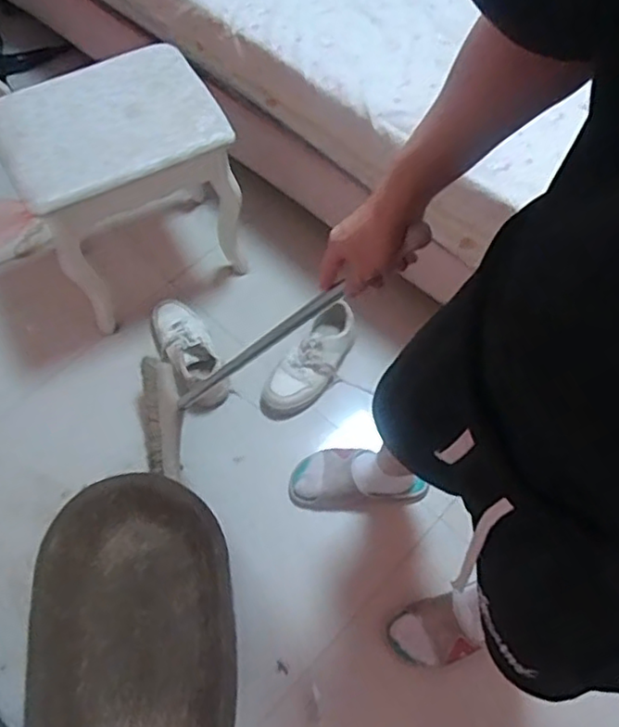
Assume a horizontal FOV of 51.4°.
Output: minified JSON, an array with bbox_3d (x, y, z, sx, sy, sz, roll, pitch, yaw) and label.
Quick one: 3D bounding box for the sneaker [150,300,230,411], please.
[{"bbox_3d":[-0.275,-0.036,1.414,0.117,0.085,0.283,-25,67,-12],"label":"sneaker"}]

